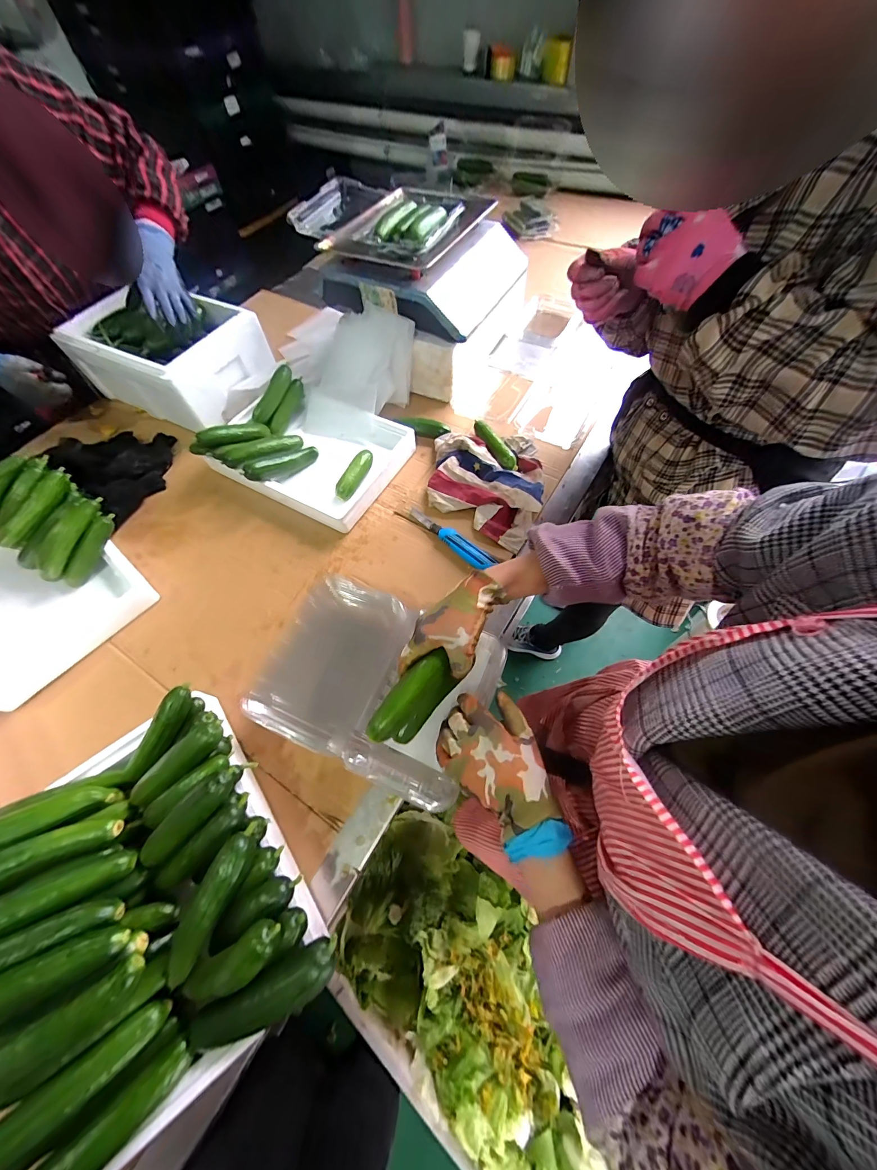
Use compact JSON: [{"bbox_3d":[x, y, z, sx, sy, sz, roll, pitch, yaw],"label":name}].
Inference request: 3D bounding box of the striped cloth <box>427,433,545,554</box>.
[{"bbox_3d":[0.089,-0.193,0.687,0.210,0.038,0.263,5,62,5],"label":"striped cloth"}]

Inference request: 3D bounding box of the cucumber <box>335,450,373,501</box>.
[{"bbox_3d":[-0.158,-0.207,0.710,0.036,0.038,0.121,21,65,13],"label":"cucumber"}]

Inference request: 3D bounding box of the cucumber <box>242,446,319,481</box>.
[{"bbox_3d":[-0.298,-0.232,0.709,0.040,0.029,0.151,40,52,20],"label":"cucumber"}]

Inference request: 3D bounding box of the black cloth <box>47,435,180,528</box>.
[{"bbox_3d":[-0.640,-0.241,0.735,0.166,0.082,0.234,8,63,6],"label":"black cloth"}]

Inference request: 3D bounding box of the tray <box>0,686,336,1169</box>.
[{"bbox_3d":[-0.308,0.316,0.391,0.270,0.135,0.350,-34,66,-15],"label":"tray"}]

